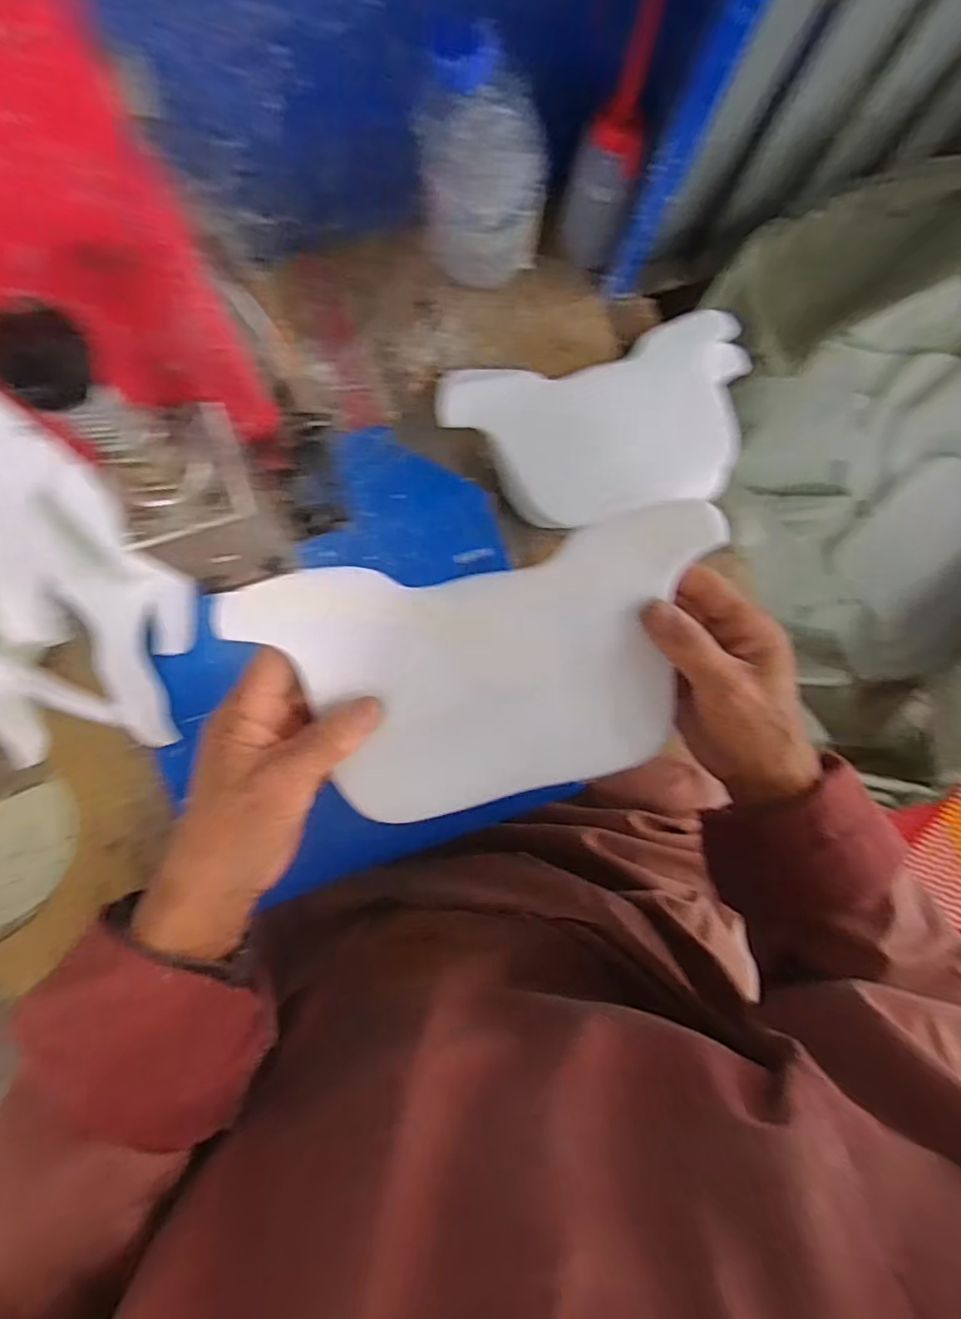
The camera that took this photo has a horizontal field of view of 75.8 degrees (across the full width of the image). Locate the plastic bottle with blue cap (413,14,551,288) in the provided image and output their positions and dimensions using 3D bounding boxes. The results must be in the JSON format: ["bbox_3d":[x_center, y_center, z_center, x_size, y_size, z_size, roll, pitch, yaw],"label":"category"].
[{"bbox_3d":[0.002,-0.345,0.444,0.087,0.158,0.077,33,82,-3],"label":"plastic bottle with blue cap"}]

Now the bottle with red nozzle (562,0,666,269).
[{"bbox_3d":[0.093,-0.357,0.455,0.049,0.162,0.044,18,83,-4],"label":"bottle with red nozzle"}]

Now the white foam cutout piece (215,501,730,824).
[{"bbox_3d":[0.006,0.007,0.326,0.242,0.018,0.134,-11,94,-3],"label":"white foam cutout piece"}]

